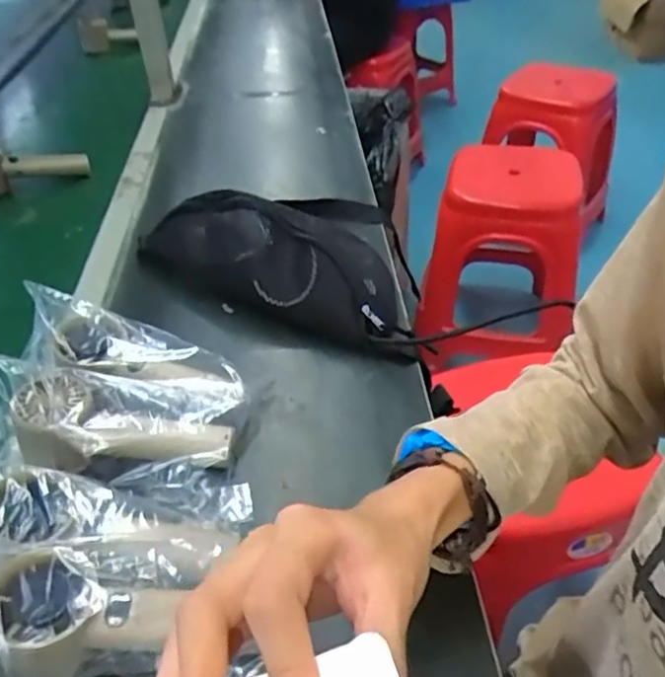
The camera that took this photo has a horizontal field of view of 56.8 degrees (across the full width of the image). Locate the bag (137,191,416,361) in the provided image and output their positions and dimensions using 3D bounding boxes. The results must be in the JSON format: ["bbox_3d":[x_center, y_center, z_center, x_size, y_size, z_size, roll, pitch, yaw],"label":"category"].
[{"bbox_3d":[-0.058,-0.078,0.627,0.301,0.084,0.171,9,41,9],"label":"bag"}]

